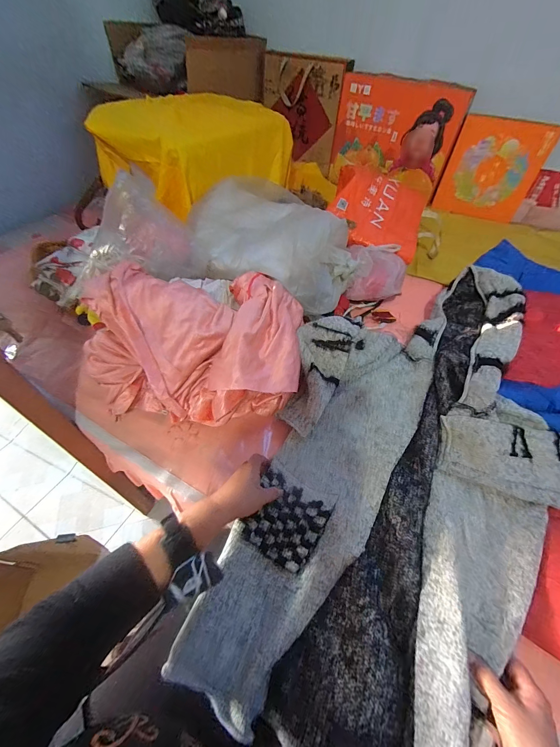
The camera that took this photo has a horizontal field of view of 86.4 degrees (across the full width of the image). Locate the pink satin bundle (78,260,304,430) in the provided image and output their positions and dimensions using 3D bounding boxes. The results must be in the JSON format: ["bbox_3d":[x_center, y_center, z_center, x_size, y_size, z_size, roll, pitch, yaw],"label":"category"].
[{"bbox_3d":[-0.164,-0.064,0.595,0.400,0.179,0.277,3,52,-1],"label":"pink satin bundle"}]

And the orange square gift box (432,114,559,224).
[{"bbox_3d":[0.780,-0.745,1.106,0.301,0.285,0.052,18,53,11],"label":"orange square gift box"}]

